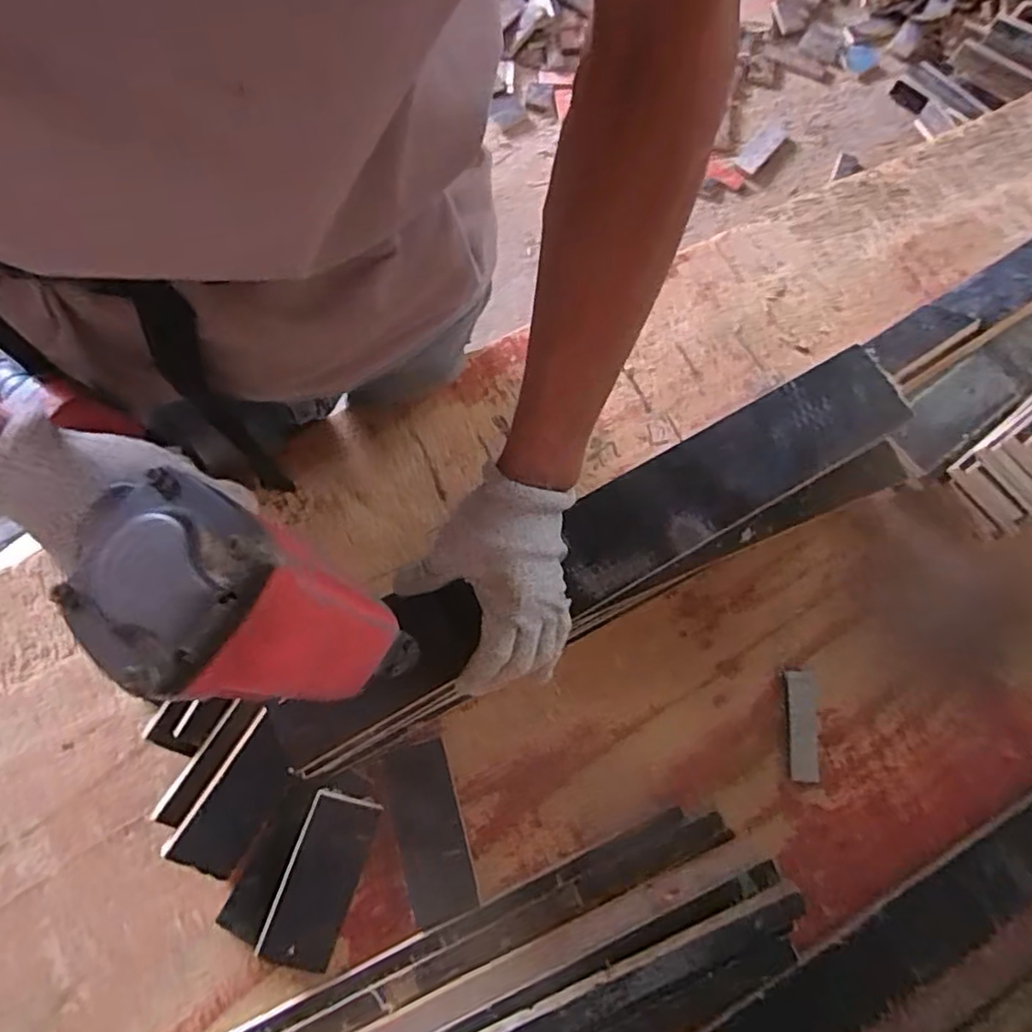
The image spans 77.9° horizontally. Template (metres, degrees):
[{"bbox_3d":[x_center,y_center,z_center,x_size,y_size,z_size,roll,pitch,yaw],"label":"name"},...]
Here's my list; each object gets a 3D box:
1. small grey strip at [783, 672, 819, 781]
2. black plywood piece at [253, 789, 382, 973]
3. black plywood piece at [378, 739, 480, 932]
[{"bbox_3d":[0.277,0.203,0.618,0.028,0.012,0.100,2,72,-2],"label":"small grey strip"},{"bbox_3d":[-0.171,0.315,0.555,0.060,0.016,0.139,18,72,4],"label":"black plywood piece"},{"bbox_3d":[-0.078,0.283,0.574,0.059,0.008,0.144,-15,73,-7],"label":"black plywood piece"}]

